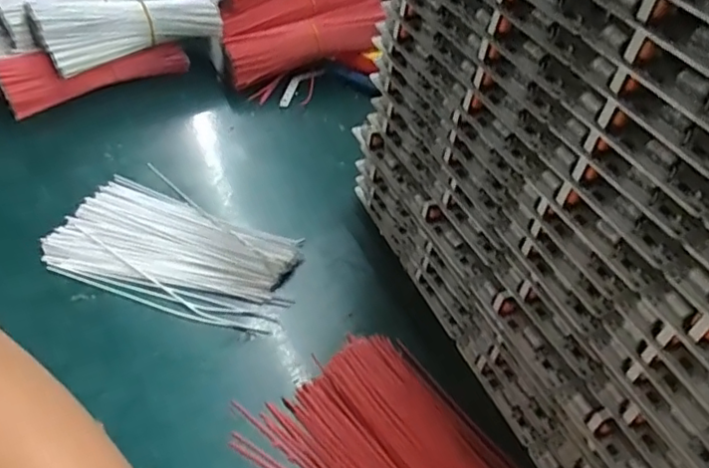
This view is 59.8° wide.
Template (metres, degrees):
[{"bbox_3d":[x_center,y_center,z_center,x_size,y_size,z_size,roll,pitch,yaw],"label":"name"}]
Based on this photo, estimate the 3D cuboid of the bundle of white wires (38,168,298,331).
[{"bbox_3d":[-0.115,0.007,0.410,0.156,0.011,0.096,18,46,10],"label":"bundle of white wires"}]

